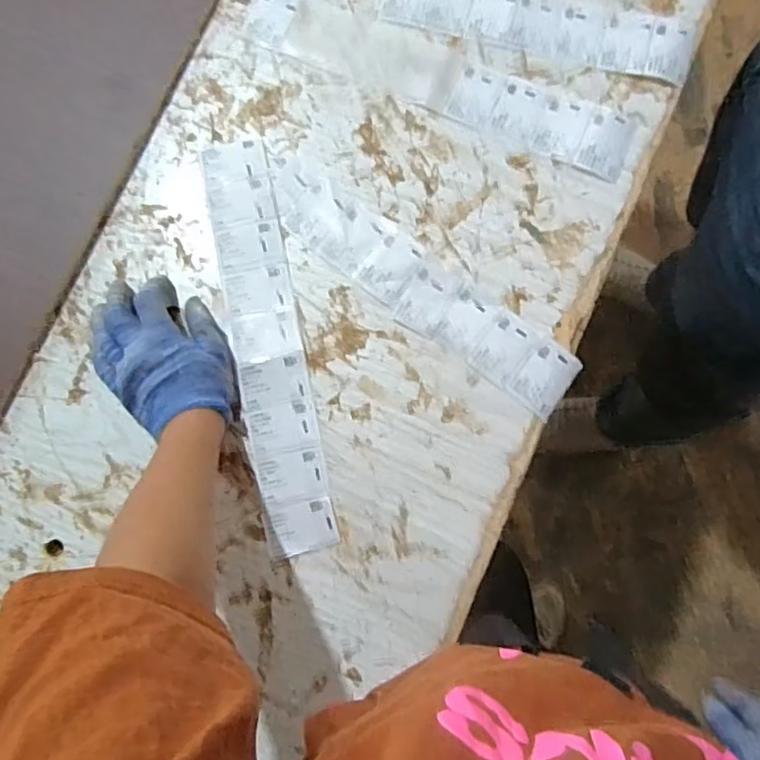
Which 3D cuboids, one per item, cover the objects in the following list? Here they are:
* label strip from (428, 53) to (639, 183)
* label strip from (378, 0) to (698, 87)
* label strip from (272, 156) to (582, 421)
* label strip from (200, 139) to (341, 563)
[{"bbox_3d":[0.139,-0.239,0.596,0.181,0.004,0.063,23,82,5],"label":"label strip"},{"bbox_3d":[0.142,-0.331,0.605,0.281,0.005,0.060,15,82,5],"label":"label strip"},{"bbox_3d":[0.031,-0.086,0.579,0.318,0.004,0.061,37,84,7],"label":"label strip"},{"bbox_3d":[-0.100,-0.036,0.581,0.060,0.005,0.371,-11,81,-1],"label":"label strip"}]

